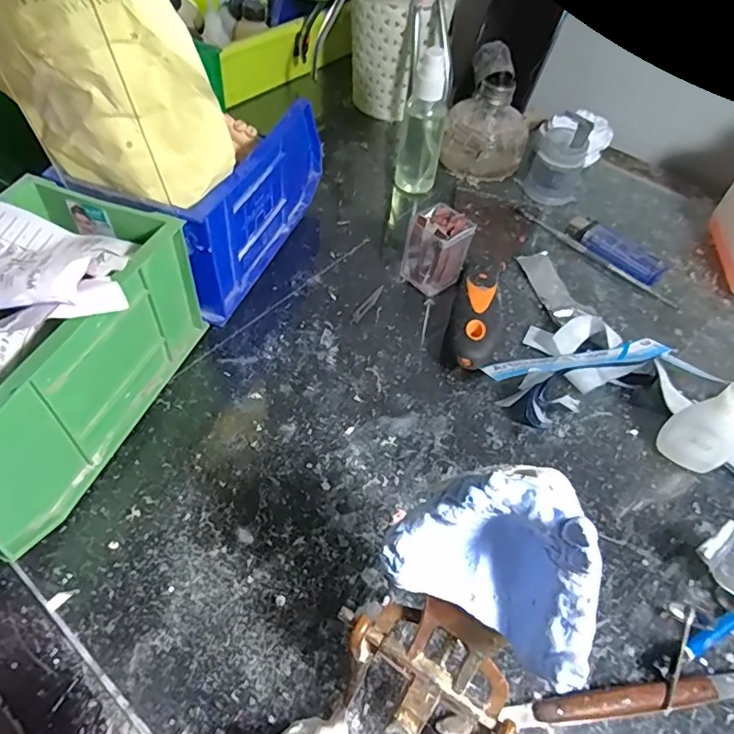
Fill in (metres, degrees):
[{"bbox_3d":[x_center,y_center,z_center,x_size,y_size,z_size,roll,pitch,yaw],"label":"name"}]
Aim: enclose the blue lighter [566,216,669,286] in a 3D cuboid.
[{"bbox_3d":[0.198,-0.094,0.430,0.024,0.014,0.081,-35,63,-27],"label":"blue lighter"}]

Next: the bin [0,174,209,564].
[{"bbox_3d":[-0.174,-0.006,0.277,0.099,0.089,0.170,17,53,7],"label":"bin"}]

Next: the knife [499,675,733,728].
[{"bbox_3d":[0.132,0.145,0.237,0.146,0.010,0.011,-3,53,-7],"label":"knife"}]

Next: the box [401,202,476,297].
[{"bbox_3d":[0.048,-0.081,0.379,0.035,0.052,0.032,-32,62,-25],"label":"box"}]

